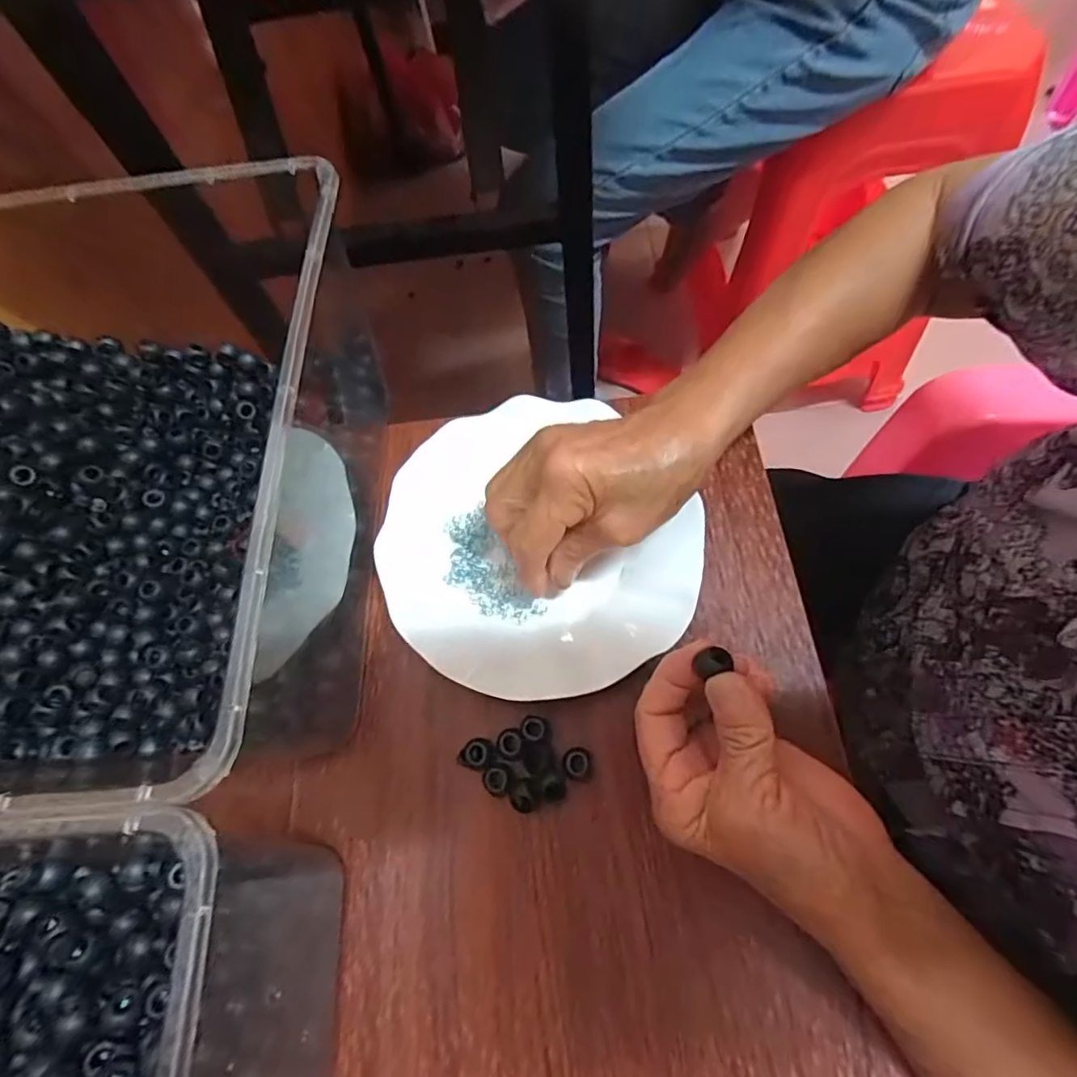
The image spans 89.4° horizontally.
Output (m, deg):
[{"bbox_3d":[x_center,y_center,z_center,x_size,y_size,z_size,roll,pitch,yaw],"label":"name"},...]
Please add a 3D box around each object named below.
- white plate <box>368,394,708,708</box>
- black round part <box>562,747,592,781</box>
[{"bbox_3d":[-0.006,0.000,0.318,0.168,0.030,0.181,0,69,0],"label":"white plate"},{"bbox_3d":[0.020,0.115,0.279,0.015,0.011,0.015,-2,66,4],"label":"black round part"}]

